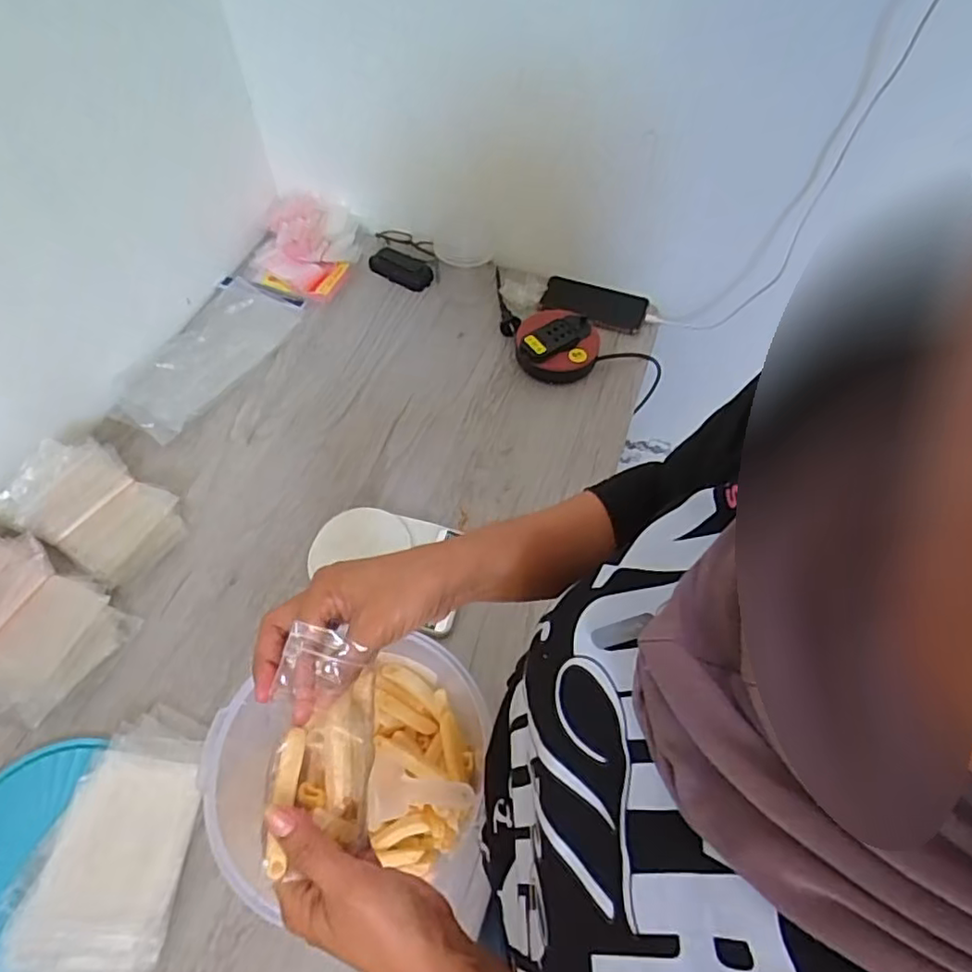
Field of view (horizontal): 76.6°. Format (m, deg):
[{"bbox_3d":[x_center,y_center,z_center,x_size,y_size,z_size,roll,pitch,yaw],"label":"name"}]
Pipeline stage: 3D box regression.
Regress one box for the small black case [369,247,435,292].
[{"bbox_3d":[-0.136,-0.356,1.011,0.110,0.021,0.060,29,61,14],"label":"small black case"}]

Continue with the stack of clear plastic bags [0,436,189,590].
[{"bbox_3d":[-0.463,0.030,0.732,0.187,0.075,0.136,30,62,17],"label":"stack of clear plastic bags"}]

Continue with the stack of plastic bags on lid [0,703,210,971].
[{"bbox_3d":[-0.347,0.323,0.562,0.145,0.055,0.233,1,58,-3],"label":"stack of plastic bags on lid"}]

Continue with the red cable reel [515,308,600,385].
[{"bbox_3d":[0.104,-0.205,0.900,0.115,0.059,0.121,2,58,-3],"label":"red cable reel"}]

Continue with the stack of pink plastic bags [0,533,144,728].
[{"bbox_3d":[-0.493,0.138,0.635,0.196,0.098,0.158,20,59,8],"label":"stack of pink plastic bags"}]

